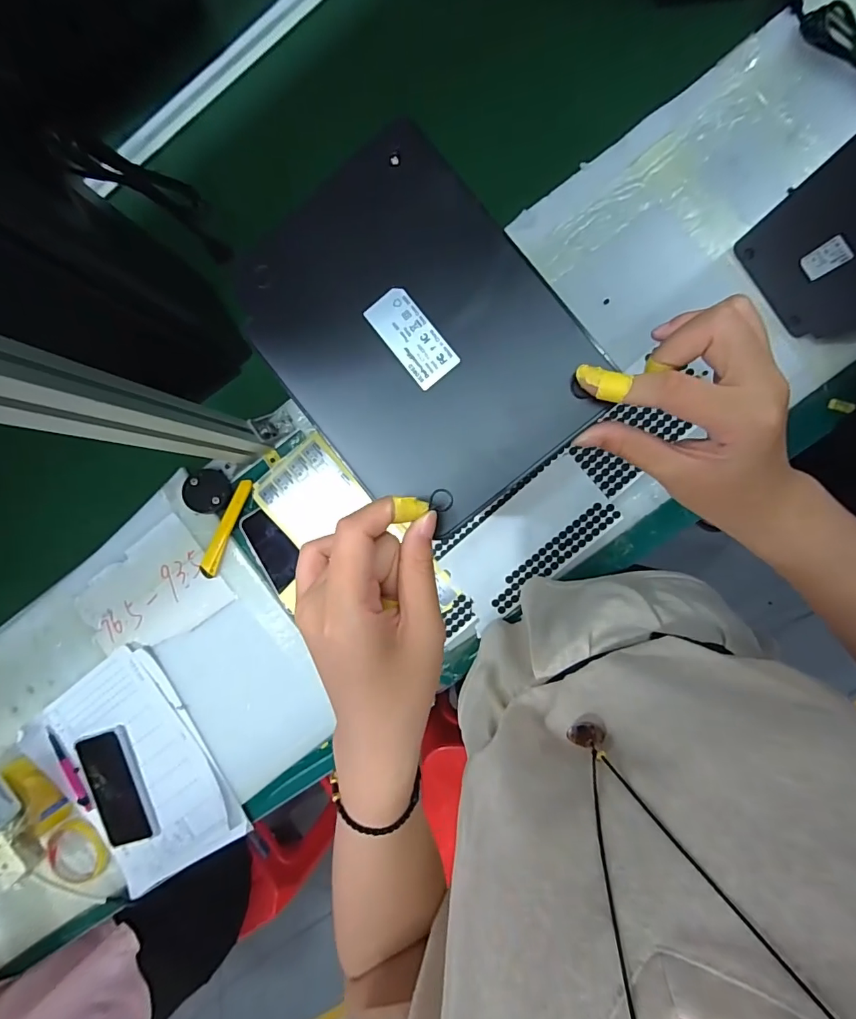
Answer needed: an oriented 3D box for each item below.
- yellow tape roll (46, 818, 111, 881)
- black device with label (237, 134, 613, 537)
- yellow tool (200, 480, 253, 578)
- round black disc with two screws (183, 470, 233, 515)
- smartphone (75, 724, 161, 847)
[{"bbox_3d":[-0.498,0.489,0.667,0.100,0.013,0.082,-23,88,8],"label":"yellow tape roll"},{"bbox_3d":[-0.008,-0.093,0.248,0.138,0.012,0.191,-38,86,7],"label":"black device with label"},{"bbox_3d":[-0.271,0.025,0.623,0.021,0.013,0.136,22,94,7],"label":"yellow tool"},{"bbox_3d":[-0.297,-0.024,0.625,0.059,0.018,0.058,0,91,8],"label":"round black disc with two screws"},{"bbox_3d":[-0.436,0.388,0.654,0.081,0.014,0.161,-23,88,8],"label":"smartphone"}]

